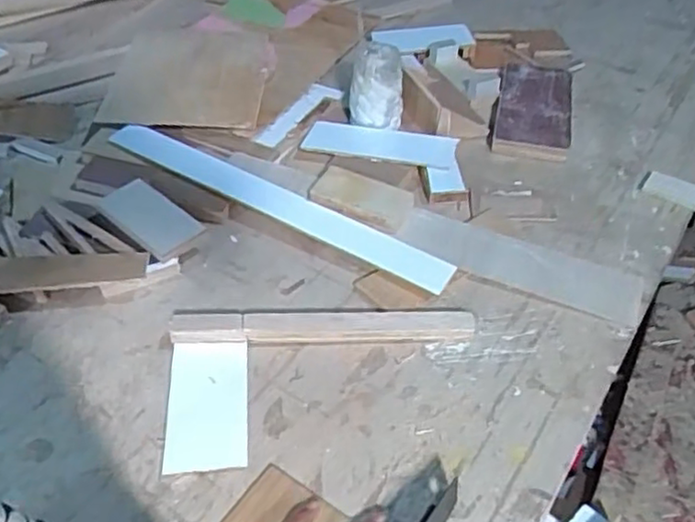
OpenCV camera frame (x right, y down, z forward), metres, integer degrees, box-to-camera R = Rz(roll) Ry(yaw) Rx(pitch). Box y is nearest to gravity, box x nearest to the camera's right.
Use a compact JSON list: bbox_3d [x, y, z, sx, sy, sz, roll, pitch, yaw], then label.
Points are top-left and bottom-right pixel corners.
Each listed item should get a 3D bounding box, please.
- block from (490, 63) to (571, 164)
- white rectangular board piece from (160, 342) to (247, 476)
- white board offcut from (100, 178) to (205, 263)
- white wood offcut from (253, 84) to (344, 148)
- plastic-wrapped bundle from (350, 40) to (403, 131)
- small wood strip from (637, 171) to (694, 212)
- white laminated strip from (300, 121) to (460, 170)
[{"bbox_3d":[0.240,-0.201,0.873,0.094,0.026,0.204,9,44,12],"label":"block"},{"bbox_3d":[-0.117,0.119,0.566,0.064,0.005,0.118,-2,49,-6],"label":"white rectangular board piece"},{"bbox_3d":[-0.206,-0.046,0.703,0.118,0.010,0.052,35,72,31],"label":"white board offcut"},{"bbox_3d":[-0.060,-0.187,0.869,0.044,0.013,0.165,17,46,20],"label":"white wood offcut"},{"bbox_3d":[0.035,-0.218,0.836,0.062,0.077,0.076,2,43,5],"label":"plastic-wrapped bundle"},{"bbox_3d":[0.370,-0.080,0.766,0.075,0.007,0.042,30,52,30],"label":"small wood strip"},{"bbox_3d":[0.038,-0.138,0.802,0.178,0.009,0.064,10,44,13],"label":"white laminated strip"}]

